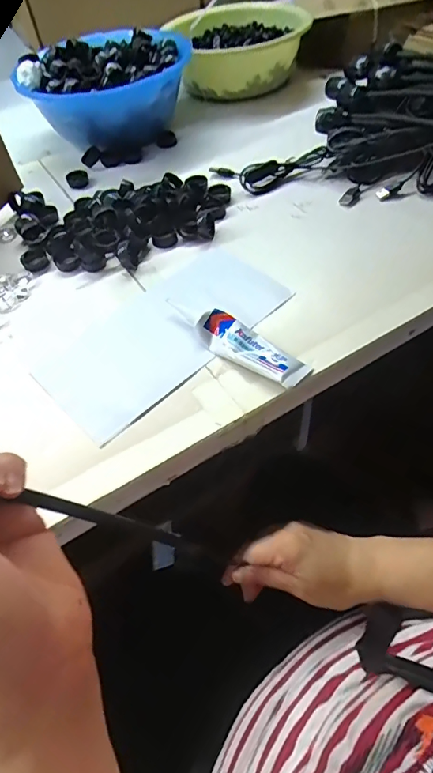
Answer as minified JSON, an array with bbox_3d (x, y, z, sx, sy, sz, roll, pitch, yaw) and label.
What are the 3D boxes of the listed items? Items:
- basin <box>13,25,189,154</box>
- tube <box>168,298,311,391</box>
[{"bbox_3d":[-0.144,-0.420,0.673,0.186,0.101,0.190,19,56,19],"label":"basin"},{"bbox_3d":[0.014,-0.042,0.417,0.150,0.024,0.032,33,62,26],"label":"tube"}]

